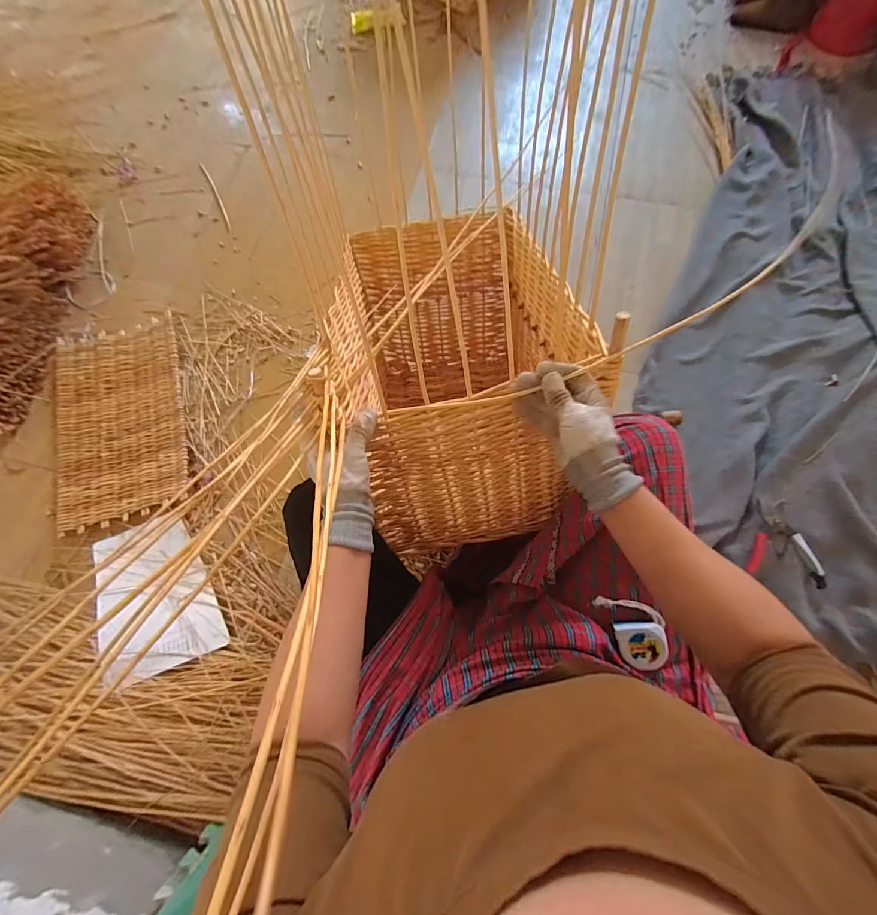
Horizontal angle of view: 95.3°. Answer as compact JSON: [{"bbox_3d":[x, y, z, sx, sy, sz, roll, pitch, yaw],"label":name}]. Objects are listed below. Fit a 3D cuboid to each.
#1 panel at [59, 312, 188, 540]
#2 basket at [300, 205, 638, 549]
[{"bbox_3d":[-0.839,-0.100,1.047,0.323,0.018,0.544,-14,73,-4],"label":"panel"},{"bbox_3d":[0.023,-0.171,0.742,0.357,0.346,0.566,-2,44,0],"label":"basket"}]

